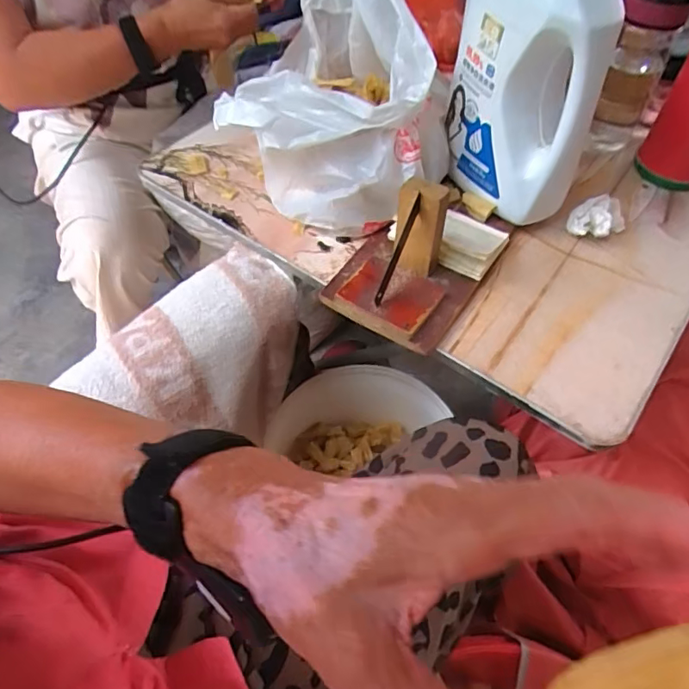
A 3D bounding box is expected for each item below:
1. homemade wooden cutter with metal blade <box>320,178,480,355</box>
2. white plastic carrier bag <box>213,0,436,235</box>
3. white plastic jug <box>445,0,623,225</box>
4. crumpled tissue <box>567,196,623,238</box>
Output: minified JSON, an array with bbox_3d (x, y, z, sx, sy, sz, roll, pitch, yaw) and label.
[{"bbox_3d":[0.051,-0.077,0.461,0.120,0.104,0.104,28,59,20],"label":"homemade wooden cutter with metal blade"},{"bbox_3d":[-0.008,-0.278,0.536,0.189,0.187,0.269,7,55,7],"label":"white plastic carrier bag"},{"bbox_3d":[0.159,-0.243,0.481,0.081,0.252,0.147,-23,57,-14],"label":"white plastic jug"},{"bbox_3d":[0.260,-0.129,0.537,0.051,0.033,0.042,25,58,18],"label":"crumpled tissue"}]

